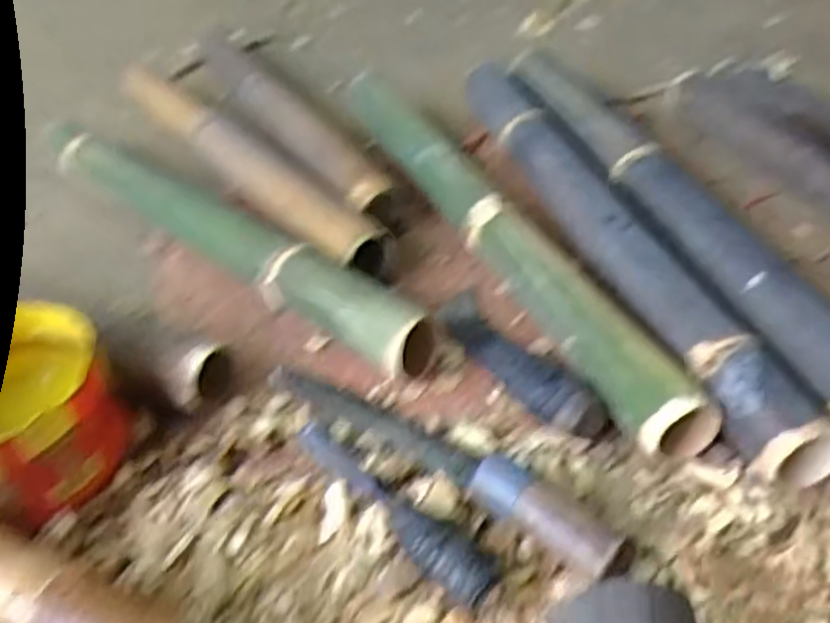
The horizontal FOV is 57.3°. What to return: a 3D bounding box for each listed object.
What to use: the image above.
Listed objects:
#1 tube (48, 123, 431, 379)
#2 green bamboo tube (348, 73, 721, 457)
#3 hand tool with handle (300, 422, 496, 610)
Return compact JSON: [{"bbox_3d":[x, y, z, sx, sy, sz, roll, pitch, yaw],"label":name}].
[{"bbox_3d":[-0.232,-0.099,0.794,0.660,0.064,0.063,29,52,34],"label":"tube"},{"bbox_3d":[0.067,-0.096,0.755,0.057,0.063,0.636,-18,42,-14],"label":"green bamboo tube"},{"bbox_3d":[-0.016,0.129,0.524,0.038,0.031,0.194,-32,47,-26],"label":"hand tool with handle"}]

